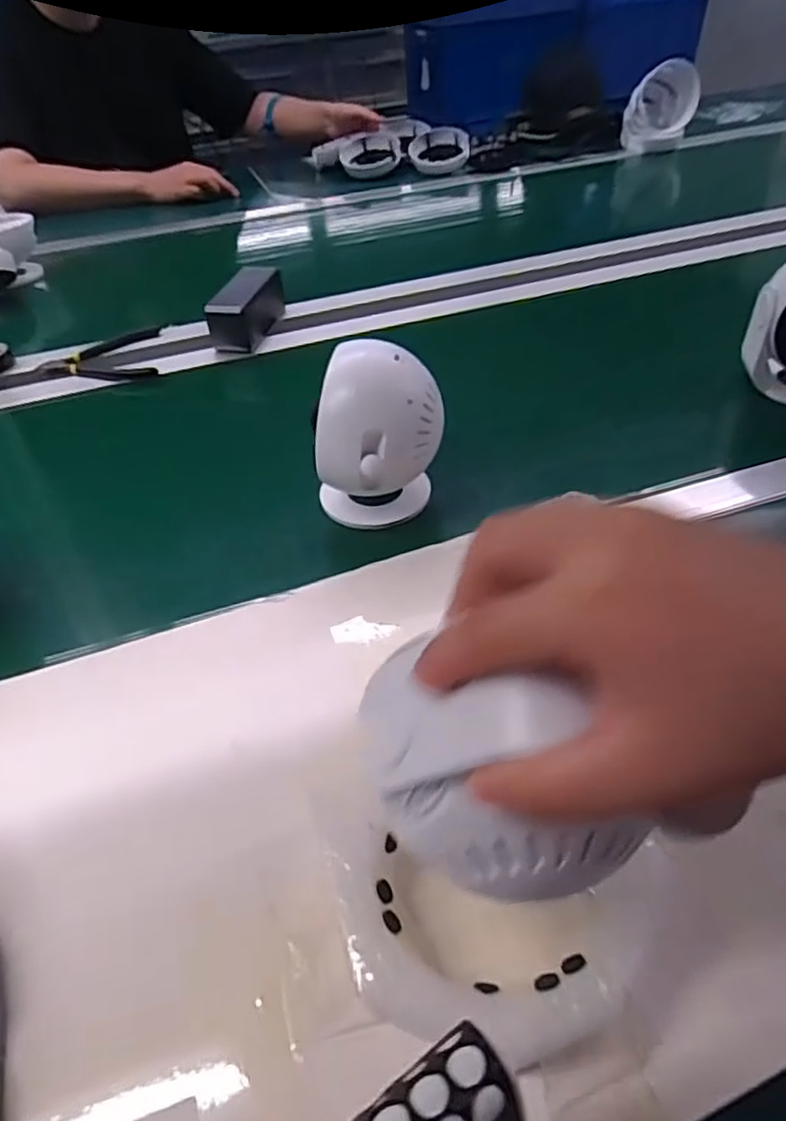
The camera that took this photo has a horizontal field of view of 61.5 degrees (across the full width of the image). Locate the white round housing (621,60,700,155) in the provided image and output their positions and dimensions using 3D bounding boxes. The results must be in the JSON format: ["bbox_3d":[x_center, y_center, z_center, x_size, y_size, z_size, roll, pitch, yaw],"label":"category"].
[{"bbox_3d":[0.539,-0.909,1.331,0.128,0.144,0.084,13,46,18],"label":"white round housing"}]

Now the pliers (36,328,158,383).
[{"bbox_3d":[-0.346,-0.241,0.779,0.134,0.009,0.117,-12,44,-7],"label":"pliers"}]

